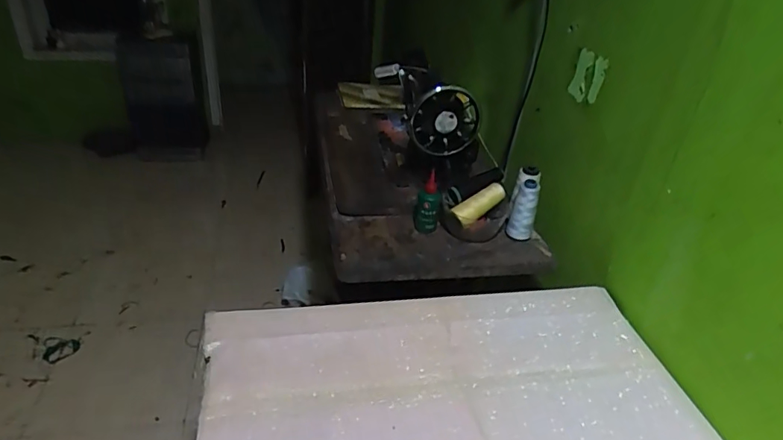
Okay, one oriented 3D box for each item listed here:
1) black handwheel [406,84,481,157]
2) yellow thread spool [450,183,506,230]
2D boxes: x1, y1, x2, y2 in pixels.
[{"bbox_3d":[0.101,-0.183,0.956,0.127,0.131,0.033,1,34,-8],"label":"black handwheel"},{"bbox_3d":[0.161,-0.029,0.929,0.109,0.039,0.032,-35,43,-14],"label":"yellow thread spool"}]

